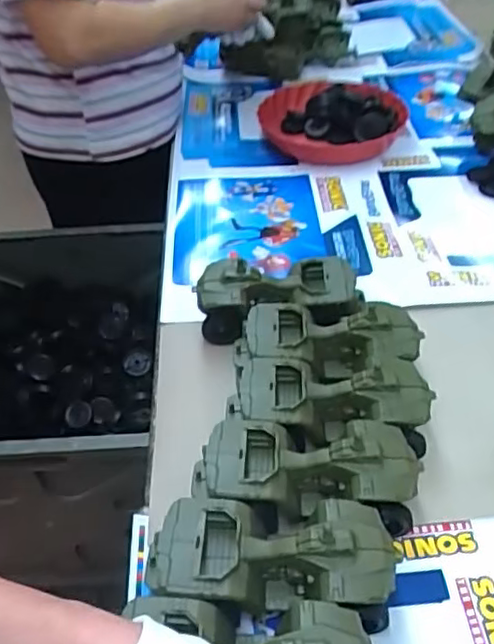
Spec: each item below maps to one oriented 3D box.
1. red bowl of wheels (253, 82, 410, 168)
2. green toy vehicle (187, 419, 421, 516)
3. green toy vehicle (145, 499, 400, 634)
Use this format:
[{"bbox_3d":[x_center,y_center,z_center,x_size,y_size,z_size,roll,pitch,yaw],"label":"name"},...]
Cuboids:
[{"bbox_3d":[0.138,-0.337,1.063,0.245,0.064,0.193,12,45,16],"label":"red bowl of wheels"},{"bbox_3d":[0.054,0.132,0.540,0.196,0.077,0.081,-2,43,1],"label":"green toy vehicle"},{"bbox_3d":[0.017,0.187,0.486,0.180,0.081,0.080,0,43,4],"label":"green toy vehicle"}]

